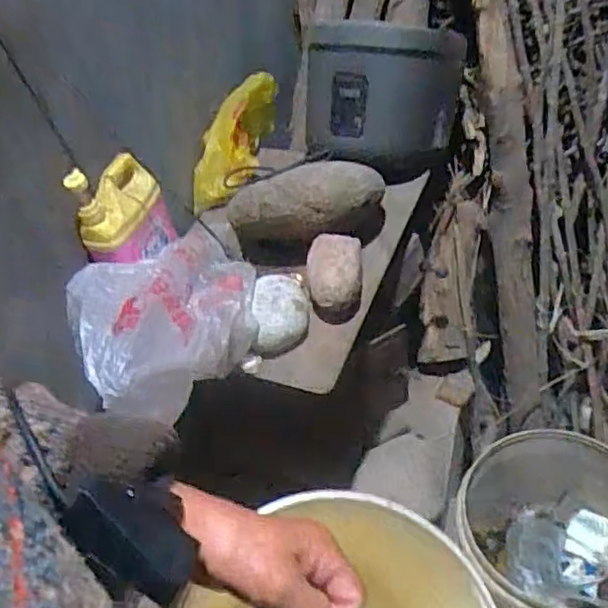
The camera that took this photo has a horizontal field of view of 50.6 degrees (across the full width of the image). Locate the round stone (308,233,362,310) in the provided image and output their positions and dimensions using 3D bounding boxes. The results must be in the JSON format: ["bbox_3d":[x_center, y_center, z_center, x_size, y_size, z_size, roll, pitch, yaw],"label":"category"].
[{"bbox_3d":[0.044,-0.053,0.952,0.088,0.069,0.104,-4,48,2],"label":"round stone"}]

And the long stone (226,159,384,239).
[{"bbox_3d":[-0.008,-0.162,1.004,0.248,0.097,0.097,-12,46,14],"label":"long stone"}]

